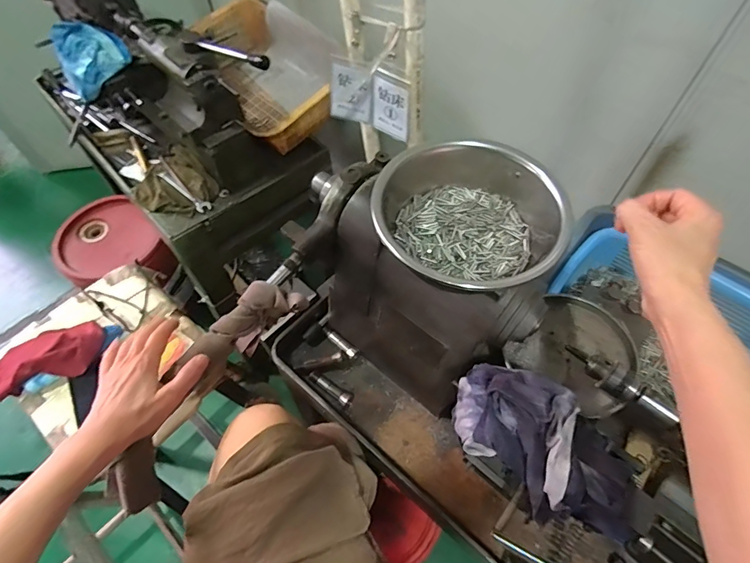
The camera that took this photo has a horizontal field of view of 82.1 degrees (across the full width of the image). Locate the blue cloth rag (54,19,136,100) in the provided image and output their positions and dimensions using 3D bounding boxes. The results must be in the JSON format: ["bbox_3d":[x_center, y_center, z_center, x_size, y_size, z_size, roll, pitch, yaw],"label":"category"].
[{"bbox_3d":[-0.512,-0.406,0.766,0.124,0.047,0.129,43,66,-15],"label":"blue cloth rag"}]

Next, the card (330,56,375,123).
[{"bbox_3d":[-0.035,-0.280,0.637,0.059,0.090,0.009,2,48,-7],"label":"card"}]

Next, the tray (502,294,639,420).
[{"bbox_3d":[0.234,0.078,0.502,0.127,0.016,0.129,31,63,19],"label":"tray"}]

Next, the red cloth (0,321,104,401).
[{"bbox_3d":[-0.499,0.116,0.653,0.174,0.044,0.086,-22,60,-12],"label":"red cloth"}]

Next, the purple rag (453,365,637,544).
[{"bbox_3d":[0.154,0.152,0.404,0.096,0.060,0.183,-37,64,-20],"label":"purple rag"}]

